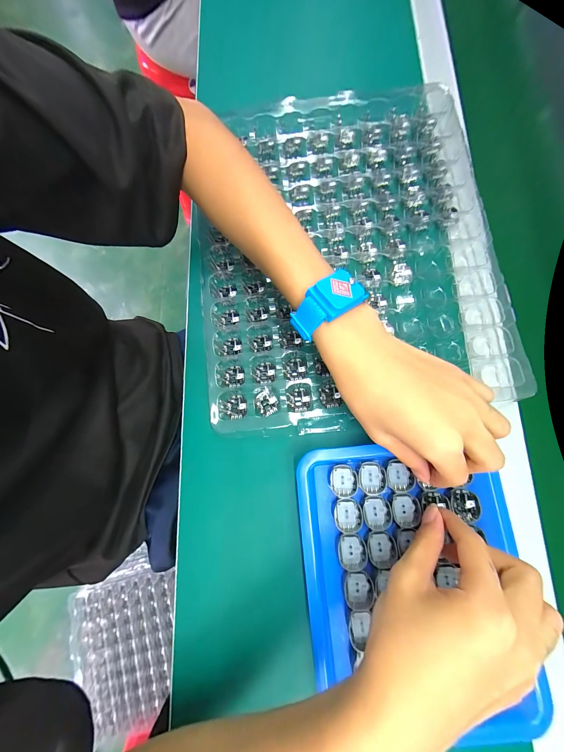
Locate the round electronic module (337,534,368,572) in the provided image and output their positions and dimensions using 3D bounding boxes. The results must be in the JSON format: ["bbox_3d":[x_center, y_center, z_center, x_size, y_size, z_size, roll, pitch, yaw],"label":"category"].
[{"bbox_3d":[0.063,0.156,0.230,0.024,0.004,0.028,-5,78,-1],"label":"round electronic module"}]

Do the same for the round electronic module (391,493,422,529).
[{"bbox_3d":[0.113,0.122,0.235,0.024,0.004,0.029,-3,78,0],"label":"round electronic module"}]

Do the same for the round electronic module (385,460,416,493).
[{"bbox_3d":[0.109,0.093,0.240,0.024,0.005,0.027,0,78,0],"label":"round electronic module"}]

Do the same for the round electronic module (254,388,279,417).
[{"bbox_3d":[-0.016,0.027,0.263,0.024,0.008,0.026,0,78,0],"label":"round electronic module"}]

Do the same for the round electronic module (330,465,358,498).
[{"bbox_3d":[0.058,0.098,0.242,0.024,0.005,0.027,-2,78,0],"label":"round electronic module"}]

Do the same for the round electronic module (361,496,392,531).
[{"bbox_3d":[0.086,0.125,0.235,0.025,0.004,0.028,-5,78,-1],"label":"round electronic module"}]

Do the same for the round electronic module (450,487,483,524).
[{"bbox_3d":[0.165,0.115,0.232,0.025,0.004,0.027,0,78,0],"label":"round electronic module"}]

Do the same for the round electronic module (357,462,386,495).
[{"bbox_3d":[0.084,0.095,0.241,0.024,0.005,0.028,-2,78,0],"label":"round electronic module"}]

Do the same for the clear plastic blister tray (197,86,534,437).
[{"bbox_3d":[0.061,-0.130,0.277,0.299,0.041,0.370,-2,78,0],"label":"clear plastic blister tray"}]

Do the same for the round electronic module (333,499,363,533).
[{"bbox_3d":[0.061,0.128,0.237,0.025,0.004,0.029,-4,78,-1],"label":"round electronic module"}]

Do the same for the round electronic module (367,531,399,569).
[{"bbox_3d":[0.089,0.154,0.229,0.025,0.004,0.028,-8,78,-1],"label":"round electronic module"}]

